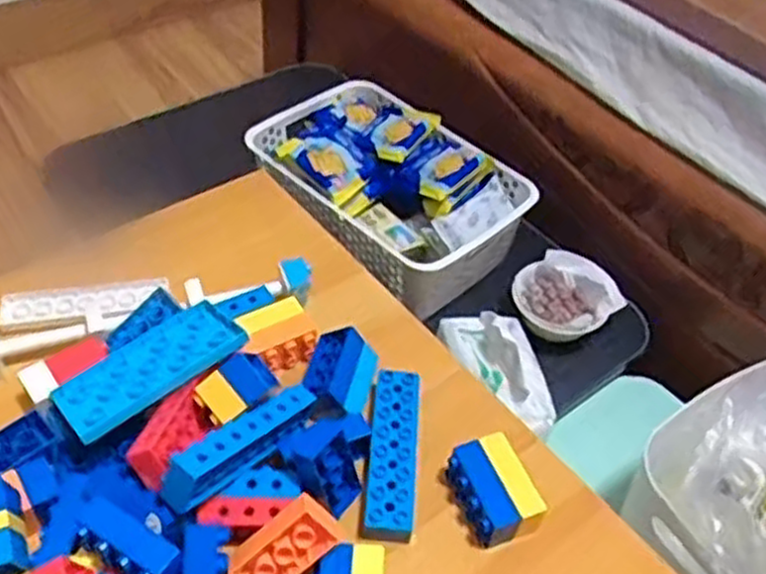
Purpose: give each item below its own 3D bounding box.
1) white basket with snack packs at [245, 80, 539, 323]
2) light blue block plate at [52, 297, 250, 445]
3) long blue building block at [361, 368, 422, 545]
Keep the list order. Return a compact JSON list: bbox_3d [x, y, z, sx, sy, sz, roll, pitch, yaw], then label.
[{"bbox_3d":[0.002,-0.123,0.944,0.316,0.125,0.220,37,54,25],"label":"white basket with snack packs"},{"bbox_3d":[-0.163,0.054,0.548,0.126,0.008,0.071,-34,40,-23],"label":"light blue block plate"},{"bbox_3d":[0.006,0.115,0.556,0.034,0.020,0.125,6,47,-1],"label":"long blue building block"}]

